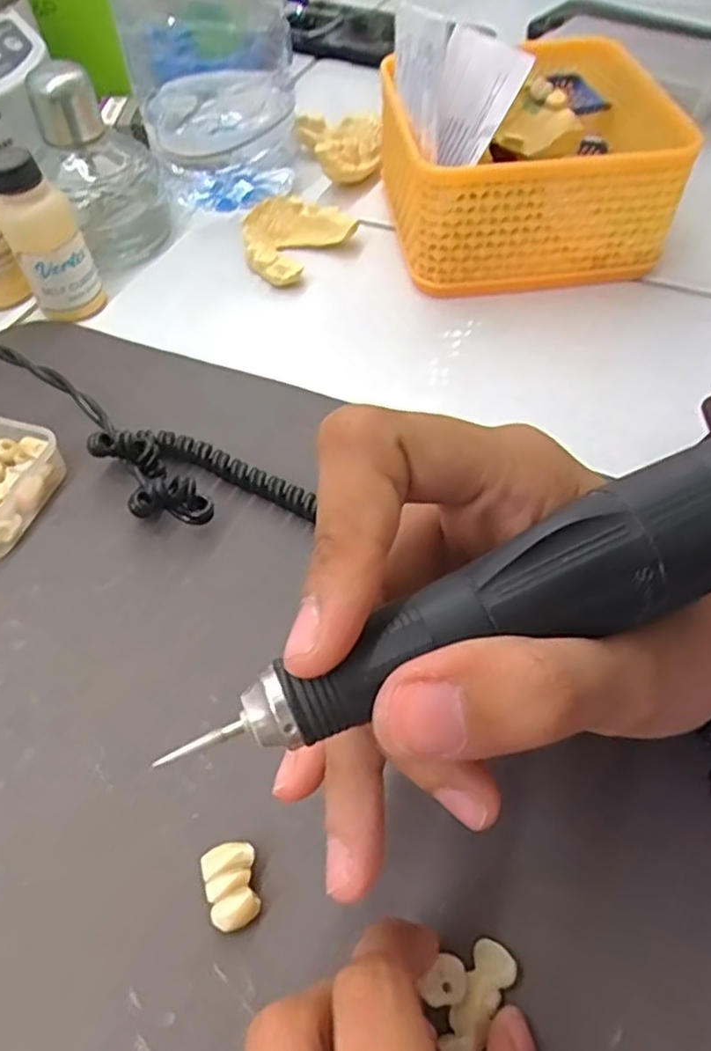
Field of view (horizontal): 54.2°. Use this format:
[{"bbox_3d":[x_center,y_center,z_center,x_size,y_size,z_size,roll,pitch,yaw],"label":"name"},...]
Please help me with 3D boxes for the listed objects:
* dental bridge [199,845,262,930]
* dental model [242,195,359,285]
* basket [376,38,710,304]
[{"bbox_3d":[-0.033,0.095,0.184,0.013,0.005,0.020,-12,54,-8],"label":"dental bridge"},{"bbox_3d":[-0.034,-0.150,0.363,0.046,0.020,0.054,34,60,23],"label":"dental model"},{"bbox_3d":[0.085,-0.192,0.365,0.134,0.068,0.140,-7,53,-5],"label":"basket"}]

